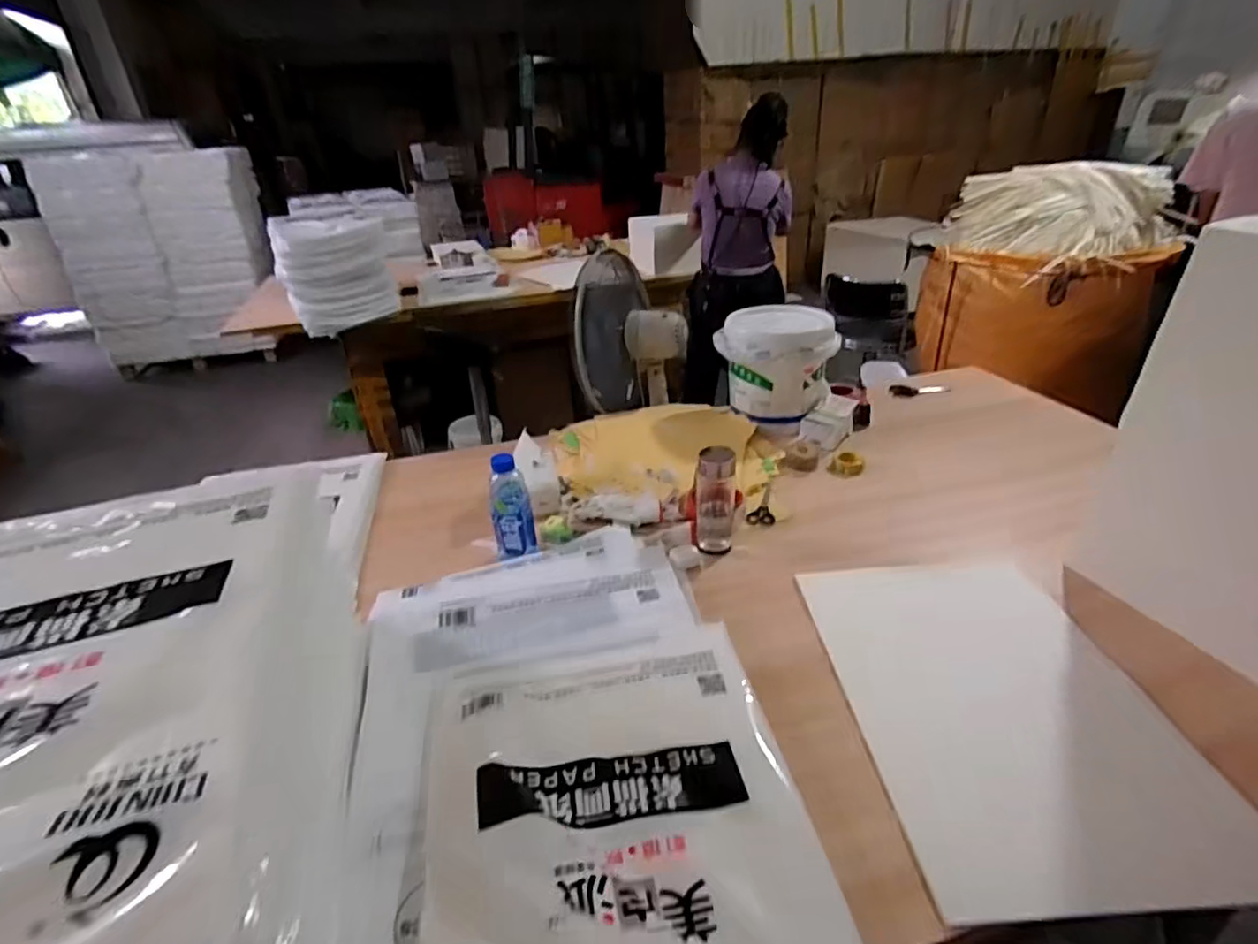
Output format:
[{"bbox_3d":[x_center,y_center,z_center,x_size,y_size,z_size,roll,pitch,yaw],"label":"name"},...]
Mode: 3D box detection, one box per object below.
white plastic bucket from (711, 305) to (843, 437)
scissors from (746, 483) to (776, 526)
[{"bbox_3d":[0.357,-0.253,1.511,0.261,0.244,0.248,-2,30,1],"label":"white plastic bucket"},{"bbox_3d":[0.260,0.064,1.218,0.052,0.010,0.137,3,31,10],"label":"scissors"}]

